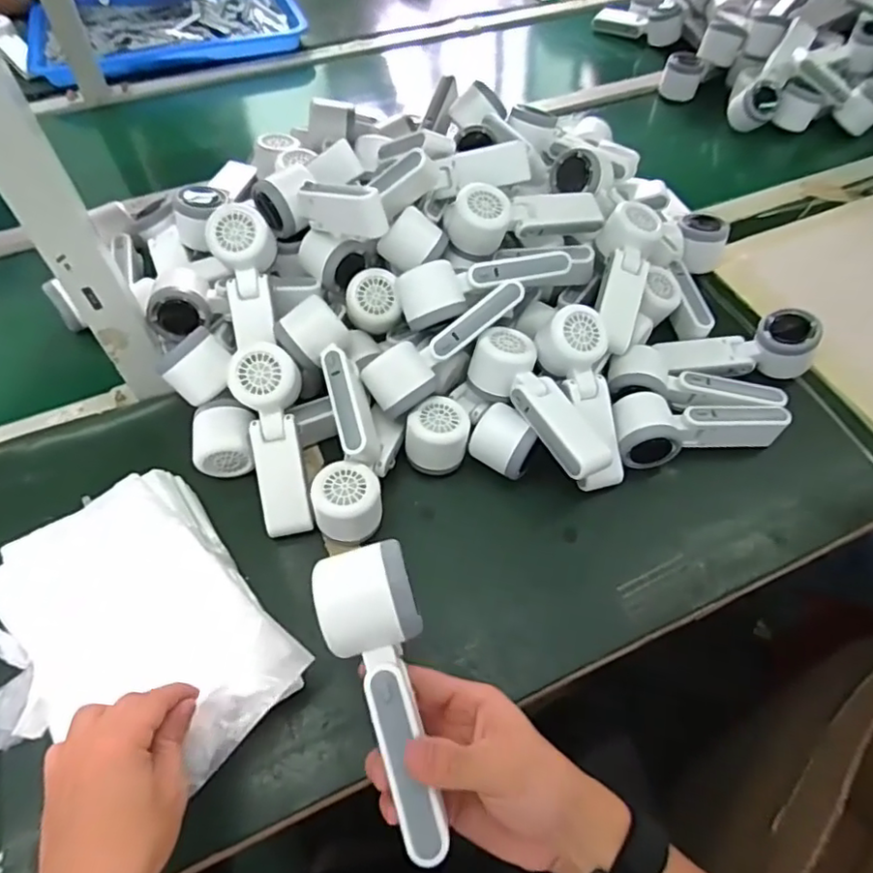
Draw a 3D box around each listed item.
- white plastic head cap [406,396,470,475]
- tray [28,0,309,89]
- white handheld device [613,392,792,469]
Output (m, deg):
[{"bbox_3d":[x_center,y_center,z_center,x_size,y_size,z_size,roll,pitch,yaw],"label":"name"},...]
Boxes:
[{"bbox_3d":[0.001,0.001,0.560,0.056,0.054,0.055,0,55,0],"label":"white plastic head cap"},{"bbox_3d":[-0.493,-0.755,1.108,0.484,0.069,0.321,-21,58,-14],"label":"tray"},{"bbox_3d":[0.244,-0.013,0.566,0.165,0.045,0.064,-10,56,-7],"label":"white handheld device"}]

